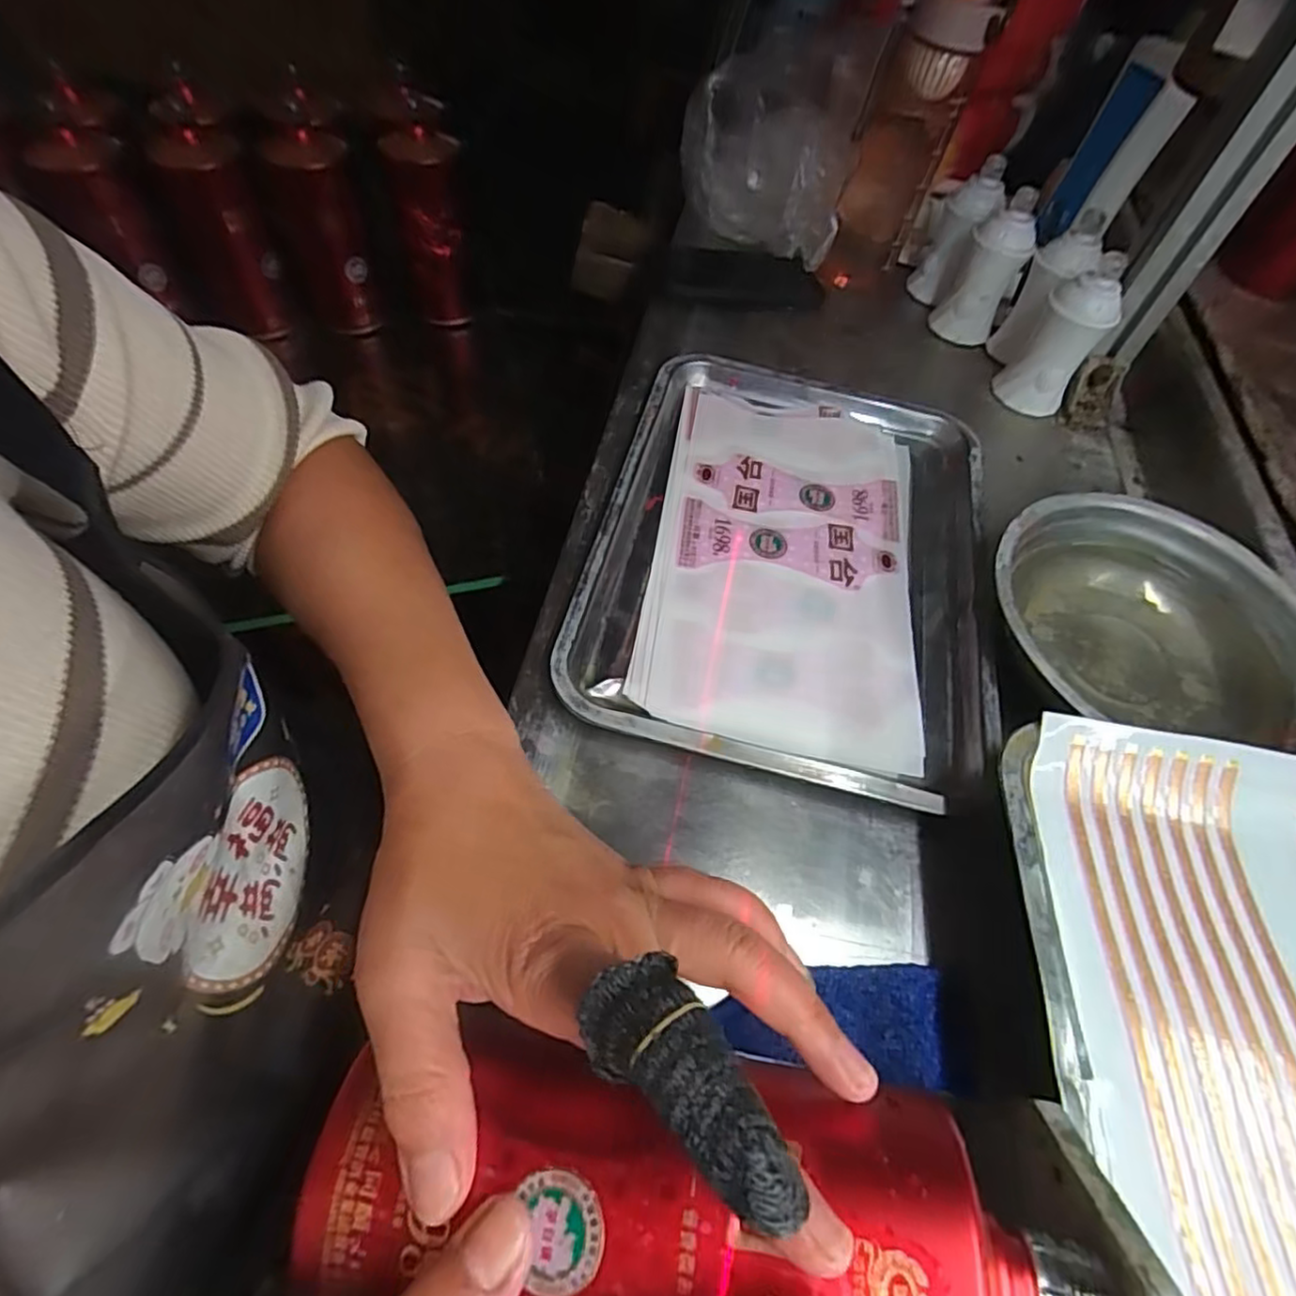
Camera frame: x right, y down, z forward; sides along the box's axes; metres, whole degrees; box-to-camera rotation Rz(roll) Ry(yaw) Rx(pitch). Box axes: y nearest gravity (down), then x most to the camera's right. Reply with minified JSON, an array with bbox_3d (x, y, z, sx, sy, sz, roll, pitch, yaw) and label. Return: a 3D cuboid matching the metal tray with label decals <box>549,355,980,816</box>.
[{"bbox_3d":[0.097,-0.075,0.446,0.241,0.023,0.340,12,56,6],"label":"metal tray with label decals"}]

